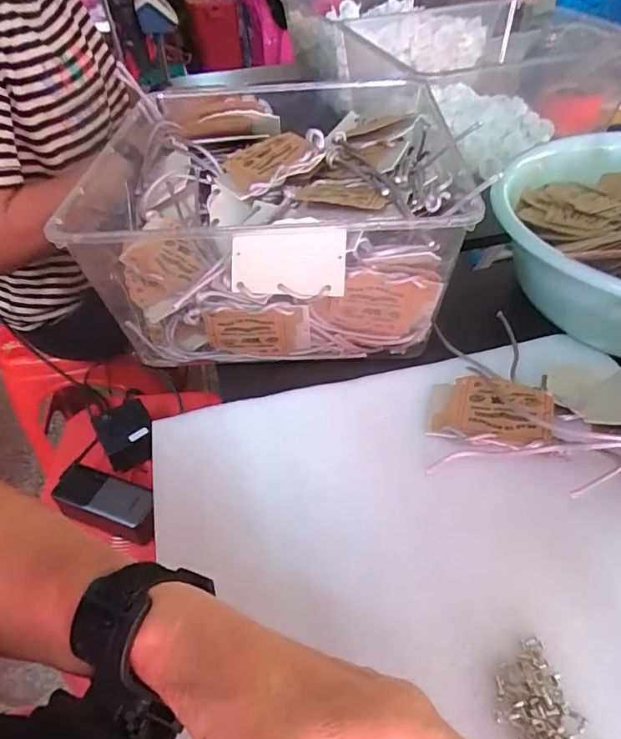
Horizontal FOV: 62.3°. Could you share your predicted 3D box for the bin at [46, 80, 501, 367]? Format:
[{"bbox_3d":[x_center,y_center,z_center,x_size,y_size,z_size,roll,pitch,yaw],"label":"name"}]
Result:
[{"bbox_3d":[-0.040,-0.170,0.515,0.321,0.136,0.357,-5,47,1],"label":"bin"}]

